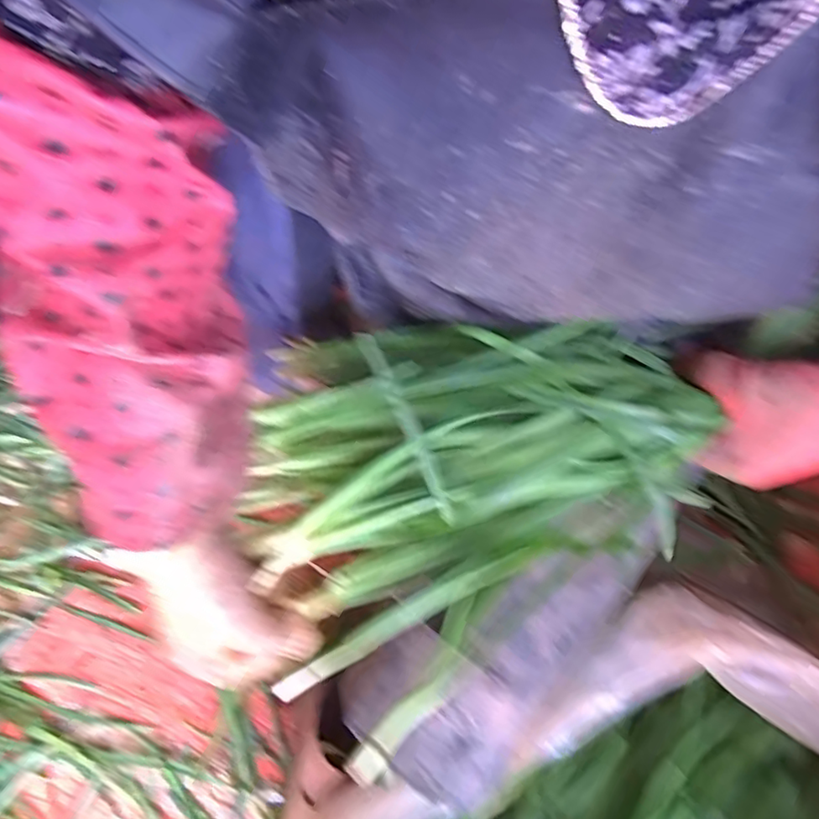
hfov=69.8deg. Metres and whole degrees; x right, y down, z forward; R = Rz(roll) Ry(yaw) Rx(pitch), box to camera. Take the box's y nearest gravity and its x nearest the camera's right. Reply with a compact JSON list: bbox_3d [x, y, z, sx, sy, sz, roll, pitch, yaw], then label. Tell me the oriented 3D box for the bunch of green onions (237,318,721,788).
[{"bbox_3d":[0.027,0.034,0.360,0.267,0.060,0.219,-33,80,-8],"label":"bunch of green onions"}]

